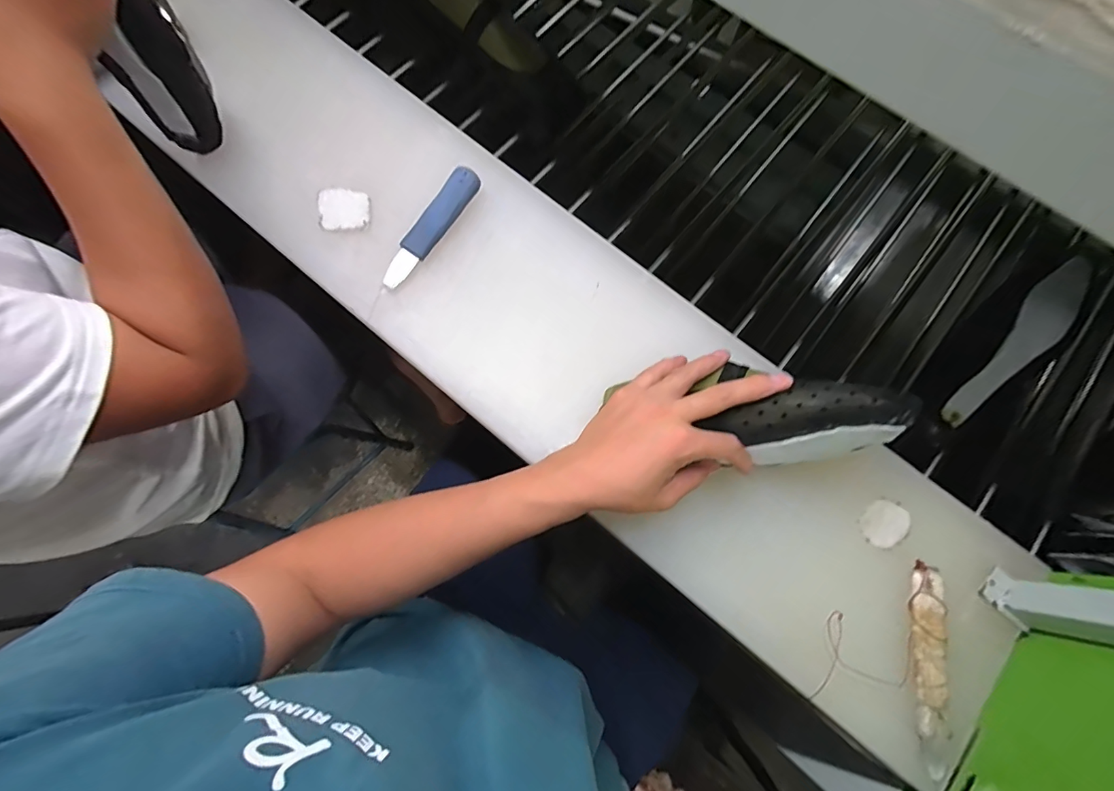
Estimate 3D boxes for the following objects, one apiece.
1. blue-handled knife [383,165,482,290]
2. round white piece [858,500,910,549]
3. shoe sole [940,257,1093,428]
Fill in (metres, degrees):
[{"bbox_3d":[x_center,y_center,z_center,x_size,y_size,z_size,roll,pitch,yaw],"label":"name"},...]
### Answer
[{"bbox_3d":[-0.134,-0.180,0.510,0.028,0.015,0.156,30,76,7],"label":"blue-handled knife"},{"bbox_3d":[0.314,0.122,0.455,0.049,0.004,0.038,-33,77,-10],"label":"round white piece"},{"bbox_3d":[0.496,-0.054,0.509,0.044,0.014,0.217,40,92,9],"label":"shoe sole"}]

